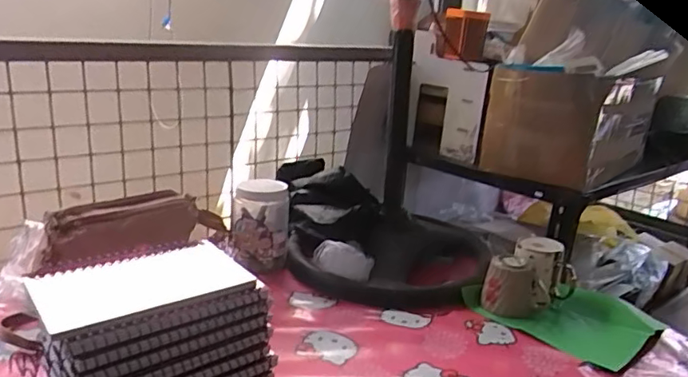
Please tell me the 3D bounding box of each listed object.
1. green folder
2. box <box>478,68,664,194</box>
[{"bbox_3d":[0.359,0.201,0.894,0.211,0.021,0.252,-10,20,-39],"label":"green folder"},{"bbox_3d":[0.464,-0.136,1.147,0.290,0.203,0.239,-11,21,-40],"label":"box"}]

